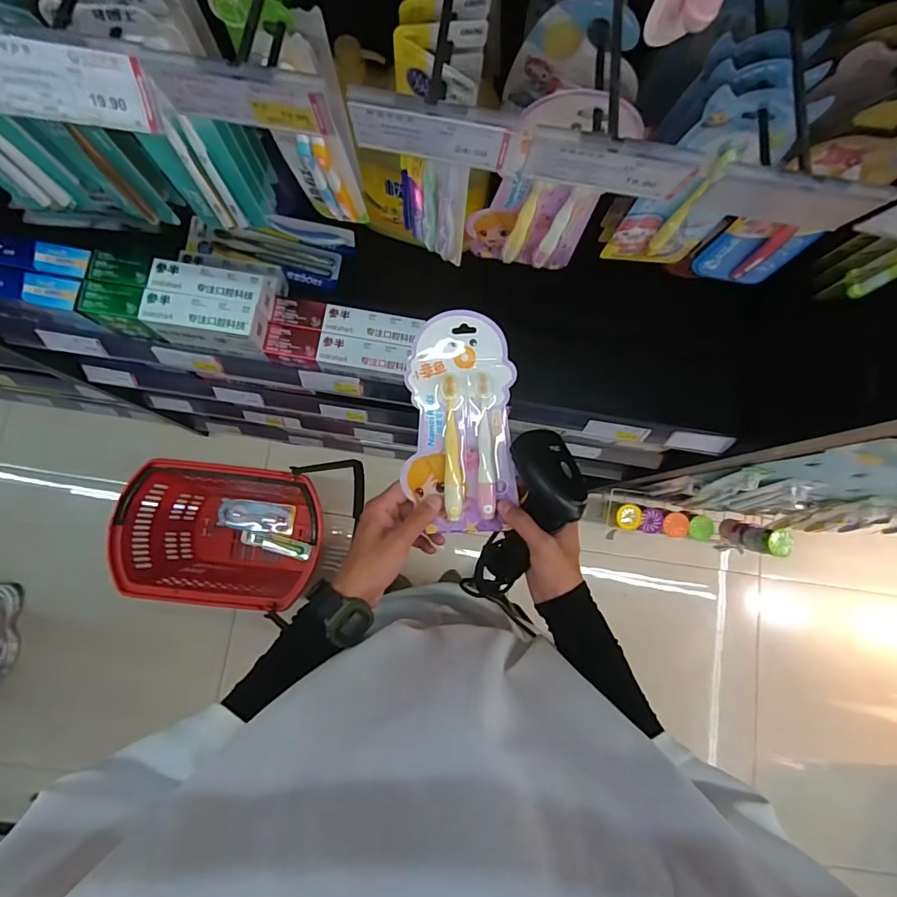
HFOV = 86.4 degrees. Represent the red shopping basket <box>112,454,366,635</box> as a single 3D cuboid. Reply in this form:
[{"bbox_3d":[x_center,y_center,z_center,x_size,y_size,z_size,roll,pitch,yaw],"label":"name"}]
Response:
[{"bbox_3d":[-0.538,0.217,1.235,0.430,0.322,0.315,4,80,-3],"label":"red shopping basket"}]

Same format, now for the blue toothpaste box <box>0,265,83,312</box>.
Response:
[{"bbox_3d":[-0.593,-0.219,0.629,0.218,0.040,0.040,8,80,-2],"label":"blue toothpaste box"}]

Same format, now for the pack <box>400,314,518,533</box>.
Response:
[{"bbox_3d":[0.011,-0.025,0.472,0.103,0.017,0.212,-2,91,-4],"label":"pack"}]

